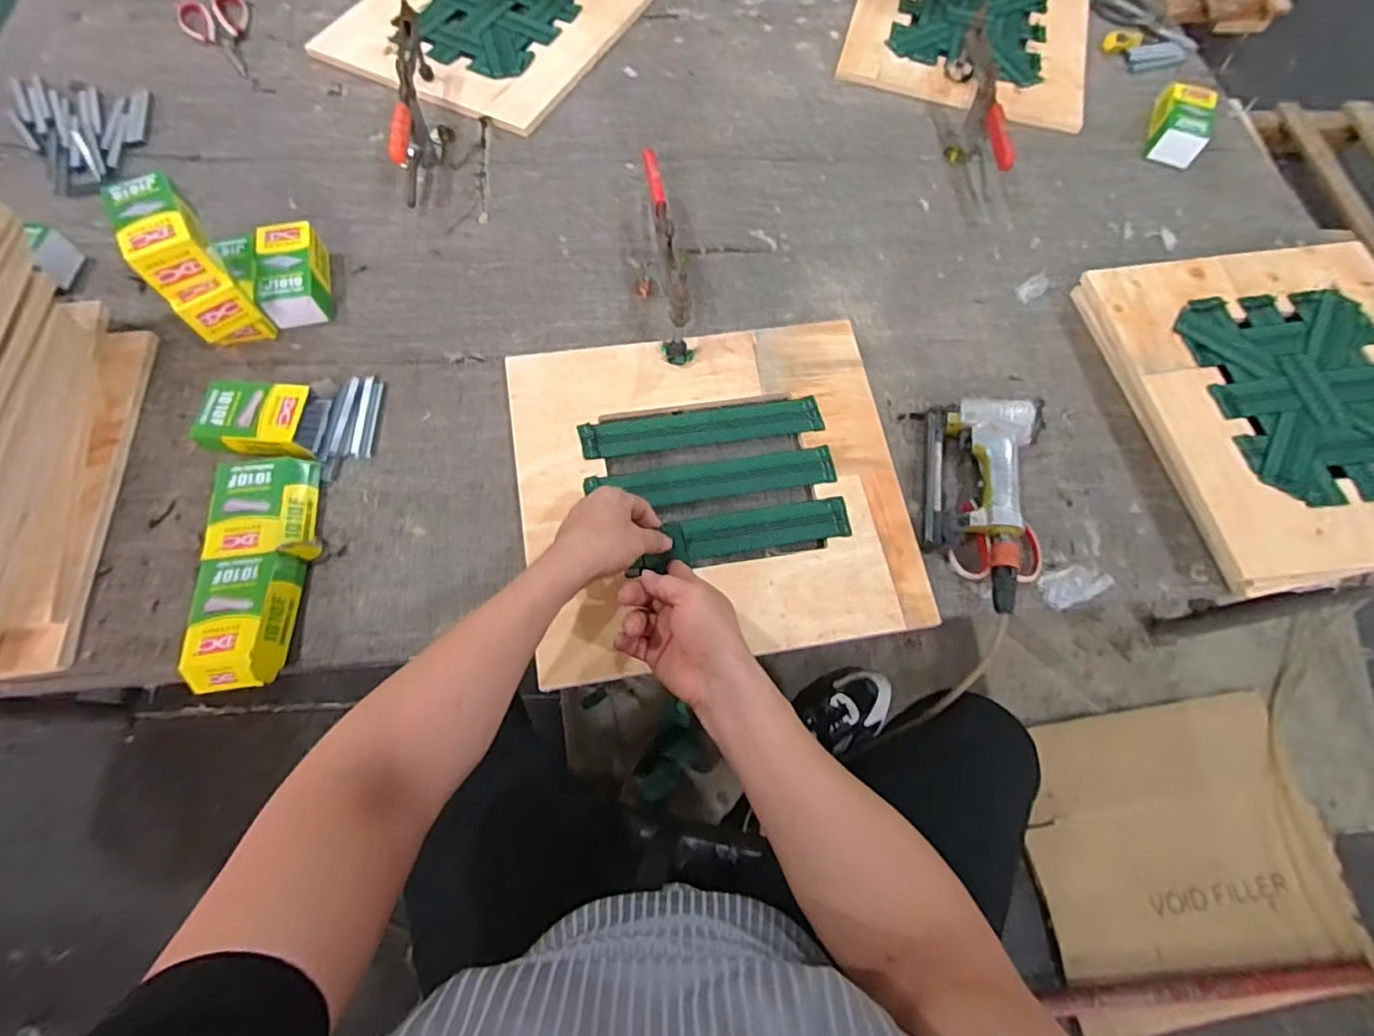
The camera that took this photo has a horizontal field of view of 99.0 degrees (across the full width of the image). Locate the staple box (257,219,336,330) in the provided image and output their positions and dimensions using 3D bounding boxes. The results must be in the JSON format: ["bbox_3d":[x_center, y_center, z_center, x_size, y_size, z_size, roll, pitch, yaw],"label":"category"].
[{"bbox_3d":[-0.499,-0.309,0.745,0.067,0.056,0.132,-13,69,-8],"label":"staple box"}]

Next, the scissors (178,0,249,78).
[{"bbox_3d":[-0.749,-0.783,0.950,0.100,0.020,0.204,-30,72,-14],"label":"scissors"}]

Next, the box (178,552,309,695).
[{"bbox_3d":[-0.445,0.103,0.587,0.090,0.043,0.133,-4,68,-4],"label":"box"}]

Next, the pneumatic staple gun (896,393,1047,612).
[{"bbox_3d":[0.335,-0.021,0.667,0.134,0.053,0.260,6,67,0],"label":"pneumatic staple gun"}]

